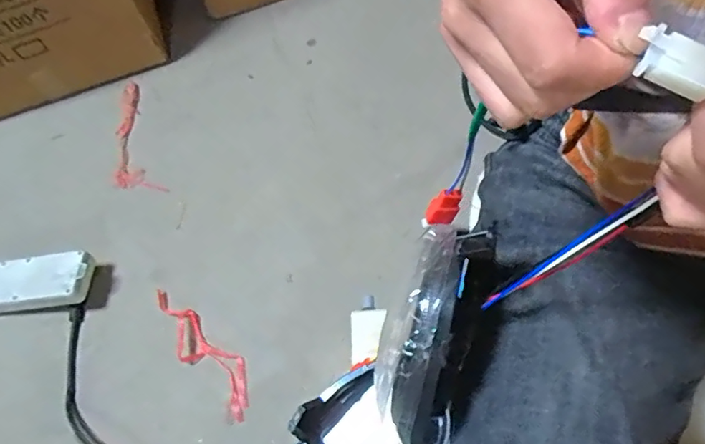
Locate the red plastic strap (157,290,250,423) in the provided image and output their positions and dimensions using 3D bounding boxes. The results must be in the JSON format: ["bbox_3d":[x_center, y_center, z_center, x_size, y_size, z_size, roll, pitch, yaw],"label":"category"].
[{"bbox_3d":[-0.216,0.176,0.747,0.228,0.036,0.061,39,71,24],"label":"red plastic strap"}]

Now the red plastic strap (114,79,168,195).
[{"bbox_3d":[-0.406,-0.152,0.960,0.076,0.018,0.258,-21,60,-6],"label":"red plastic strap"}]

